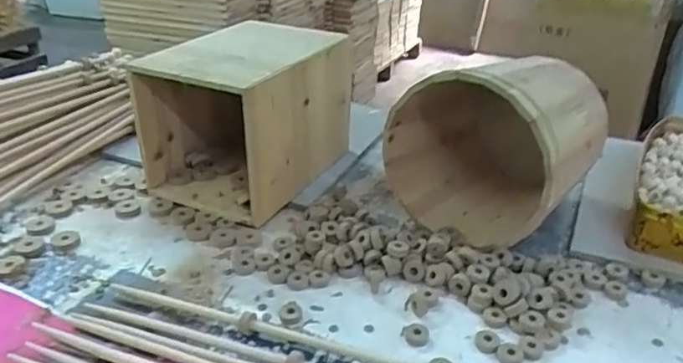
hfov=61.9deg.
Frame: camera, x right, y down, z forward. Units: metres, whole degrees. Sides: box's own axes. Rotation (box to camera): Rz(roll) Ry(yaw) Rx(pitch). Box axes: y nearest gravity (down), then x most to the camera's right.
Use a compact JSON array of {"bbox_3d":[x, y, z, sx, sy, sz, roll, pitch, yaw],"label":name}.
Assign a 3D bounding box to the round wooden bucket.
[{"bbox_3d":[0.205,-0.052,0.783,0.244,0.239,0.223,22,36,33],"label":"round wooden bucket"}]

